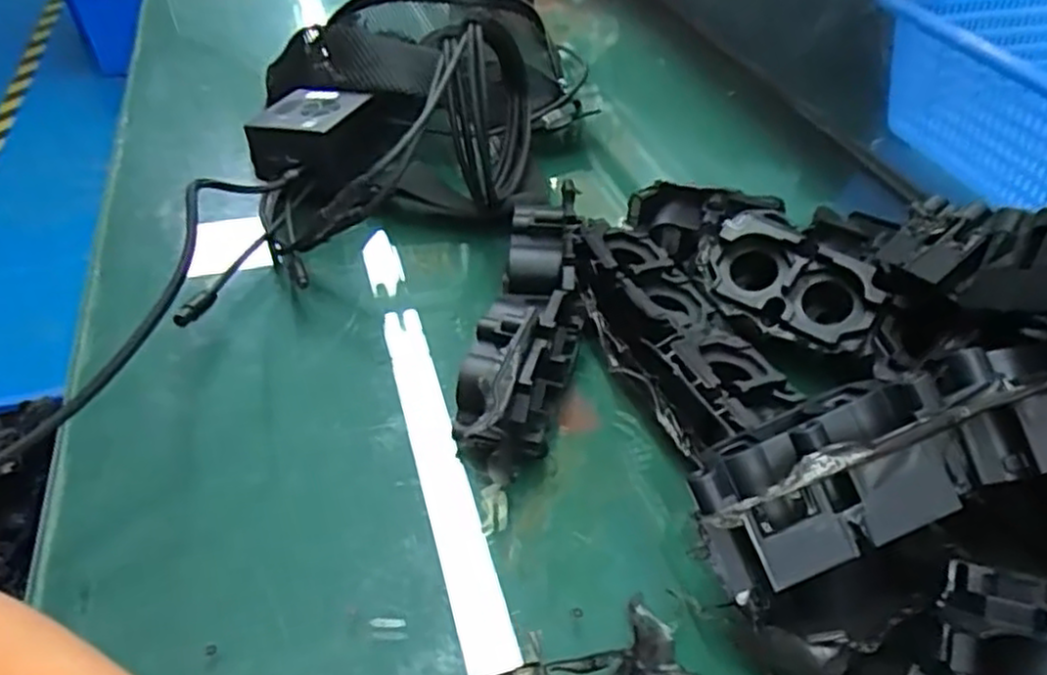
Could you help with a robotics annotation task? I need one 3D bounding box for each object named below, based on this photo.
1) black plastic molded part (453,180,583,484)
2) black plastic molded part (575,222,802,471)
[{"bbox_3d":[0.004,-0.016,0.428,0.056,0.044,0.210,8,44,7],"label":"black plastic molded part"},{"bbox_3d":[0.088,0.000,0.415,0.061,0.050,0.171,-15,46,-17],"label":"black plastic molded part"}]

